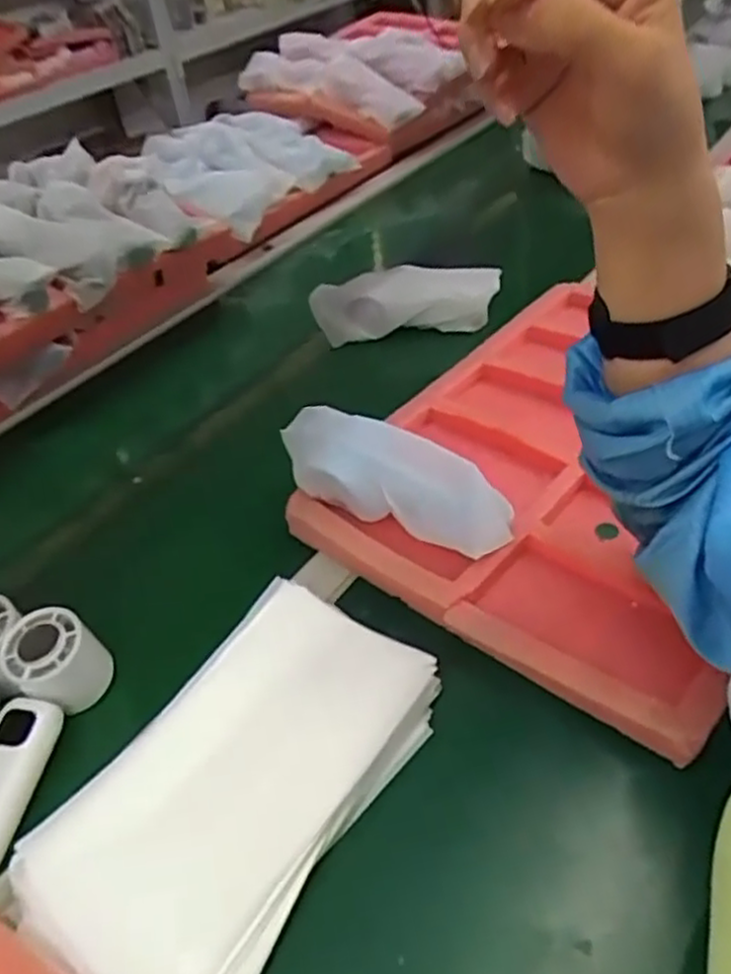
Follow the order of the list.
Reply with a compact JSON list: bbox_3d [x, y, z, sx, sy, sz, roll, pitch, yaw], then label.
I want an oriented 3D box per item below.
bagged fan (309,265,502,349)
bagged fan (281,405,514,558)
[{"bbox_3d":[0.046,-0.205,0.802,0.206,0.065,0.049,-7,43,0],"label":"bagged fan"},{"bbox_3d":[0.020,-0.009,0.551,0.202,0.050,0.061,24,51,28],"label":"bagged fan"}]

